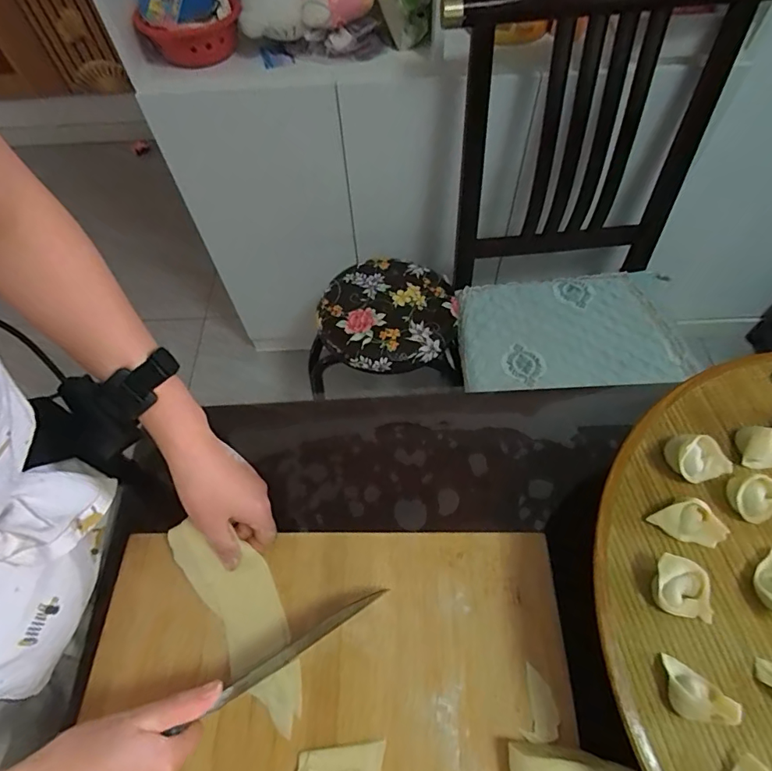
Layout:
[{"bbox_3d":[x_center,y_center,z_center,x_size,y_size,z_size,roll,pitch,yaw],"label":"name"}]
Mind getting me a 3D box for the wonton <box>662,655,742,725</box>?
[{"bbox_3d":[0.192,0.187,0.293,0.032,0.022,0.032,8,61,9],"label":"wonton"}]

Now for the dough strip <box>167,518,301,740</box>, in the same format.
[{"bbox_3d":[-0.126,0.199,0.425,0.065,0.017,0.190,-35,72,-15],"label":"dough strip"}]

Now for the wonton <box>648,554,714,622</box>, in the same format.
[{"bbox_3d":[0.202,0.137,0.322,0.037,0.021,0.034,11,61,10],"label":"wonton"}]

